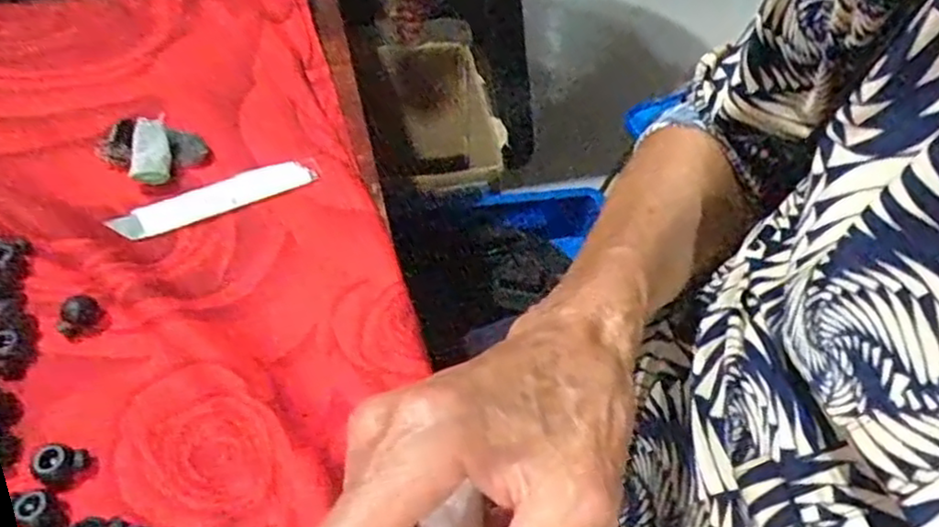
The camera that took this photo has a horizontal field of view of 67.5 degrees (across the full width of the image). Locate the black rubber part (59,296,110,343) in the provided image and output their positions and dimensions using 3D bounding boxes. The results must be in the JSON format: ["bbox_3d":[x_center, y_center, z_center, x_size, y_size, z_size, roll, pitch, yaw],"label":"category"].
[{"bbox_3d":[-0.175,0.025,0.316,0.019,0.013,0.016,-33,59,-25],"label":"black rubber part"}]

